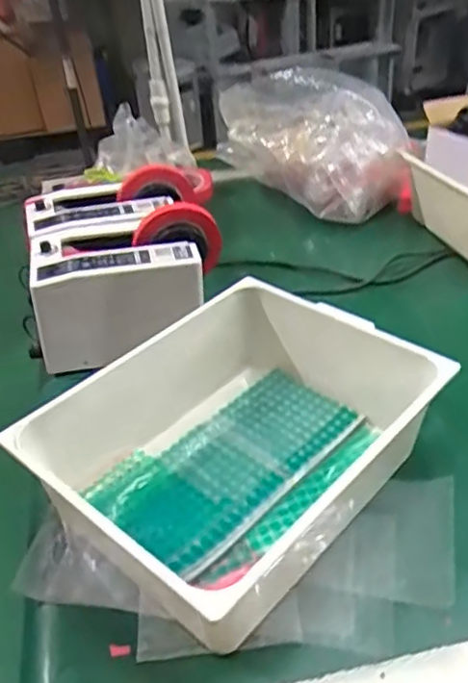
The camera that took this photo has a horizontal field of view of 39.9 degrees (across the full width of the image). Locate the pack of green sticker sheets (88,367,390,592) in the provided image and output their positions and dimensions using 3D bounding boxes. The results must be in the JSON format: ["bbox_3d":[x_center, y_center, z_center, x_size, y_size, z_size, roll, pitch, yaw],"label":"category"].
[{"bbox_3d":[0.006,0.128,0.690,0.176,0.021,0.278,28,49,36],"label":"pack of green sticker sheets"}]

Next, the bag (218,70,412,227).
[{"bbox_3d":[0.137,-0.376,1.201,0.178,0.209,0.339,-26,42,-25],"label":"bag"}]

